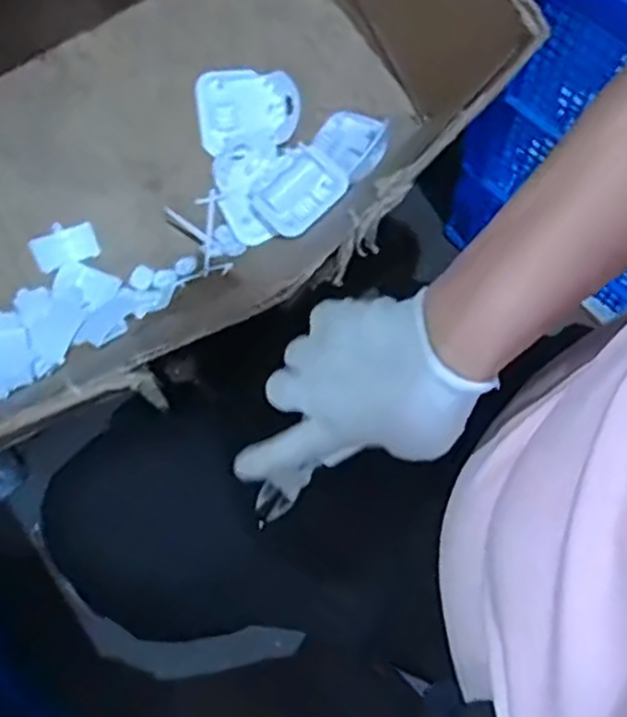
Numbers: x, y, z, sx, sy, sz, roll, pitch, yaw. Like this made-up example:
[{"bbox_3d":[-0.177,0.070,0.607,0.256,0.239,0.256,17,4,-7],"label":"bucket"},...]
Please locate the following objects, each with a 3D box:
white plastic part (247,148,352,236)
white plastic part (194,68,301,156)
[{"bbox_3d":[-0.014,-0.172,0.748,0.090,0.014,0.073,-43,69,4],"label":"white plastic part"},{"bbox_3d":[-0.070,-0.269,0.780,0.107,0.017,0.083,-9,93,-5],"label":"white plastic part"}]

